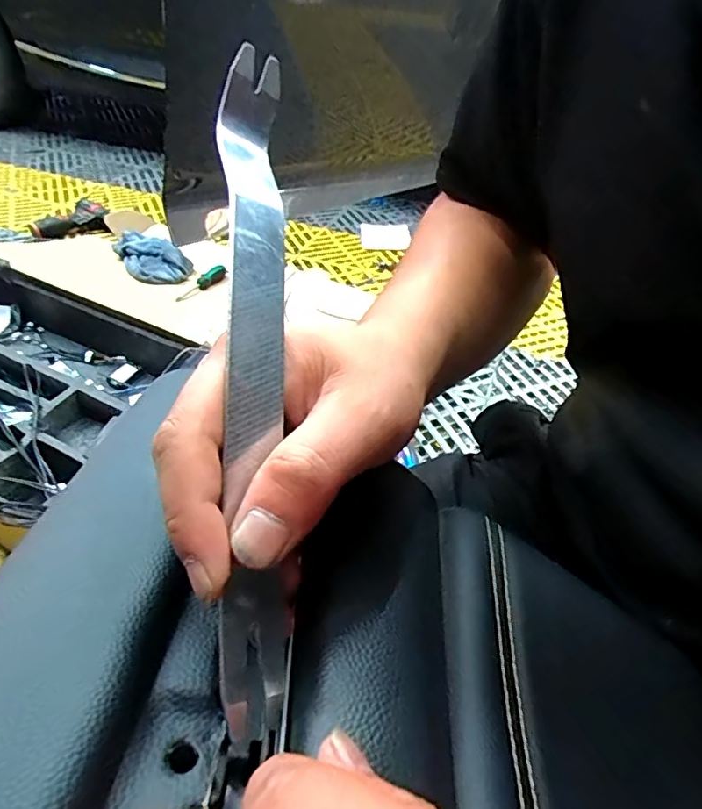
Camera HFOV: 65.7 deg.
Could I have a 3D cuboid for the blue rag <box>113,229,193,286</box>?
[{"bbox_3d":[-0.518,-0.384,1.382,0.136,0.044,0.305,-26,50,-28],"label":"blue rag"}]

